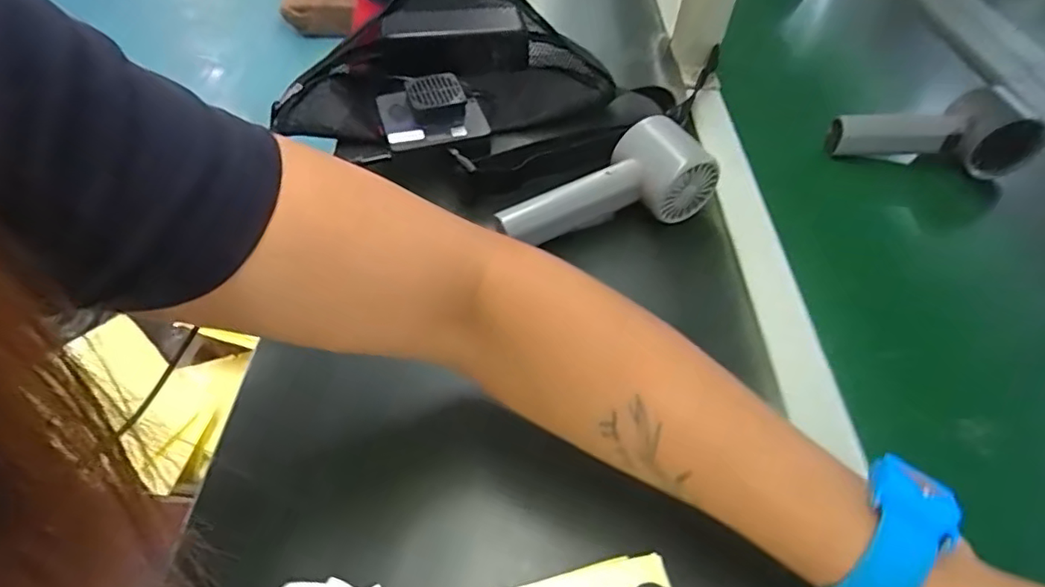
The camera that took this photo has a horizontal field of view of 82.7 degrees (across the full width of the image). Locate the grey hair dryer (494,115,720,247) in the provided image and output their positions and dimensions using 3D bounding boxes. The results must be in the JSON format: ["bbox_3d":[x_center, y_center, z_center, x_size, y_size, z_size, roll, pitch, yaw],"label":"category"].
[{"bbox_3d":[0.054,-0.074,0.411,0.151,0.054,0.058,-16,53,-18],"label":"grey hair dryer"}]

